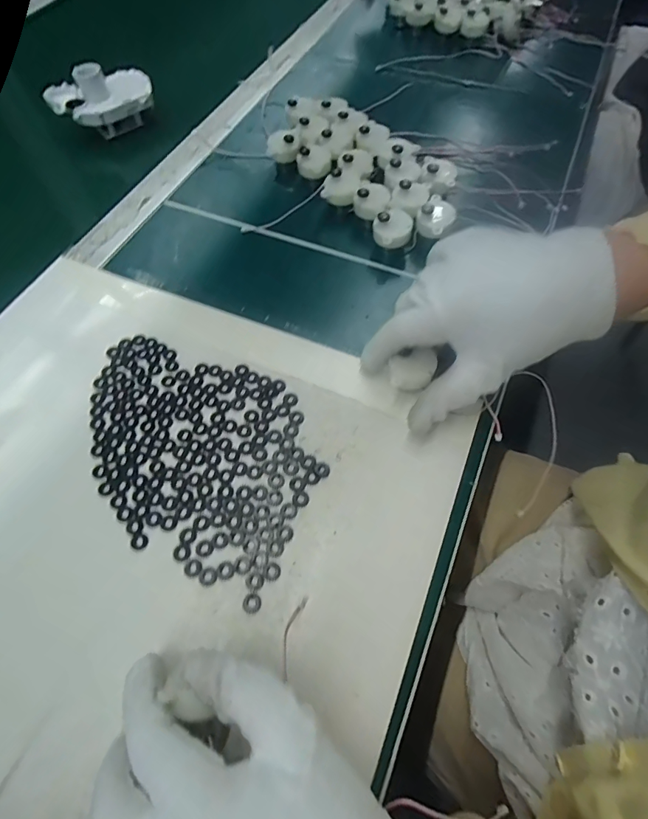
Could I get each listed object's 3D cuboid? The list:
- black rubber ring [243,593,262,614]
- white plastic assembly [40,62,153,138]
[{"bbox_3d":[-0.041,0.110,0.234,0.010,0.004,0.010,-1,62,1],"label":"black rubber ring"},{"bbox_3d":[-0.240,-0.339,0.446,0.102,0.050,0.065,-29,65,-14],"label":"white plastic assembly"}]

